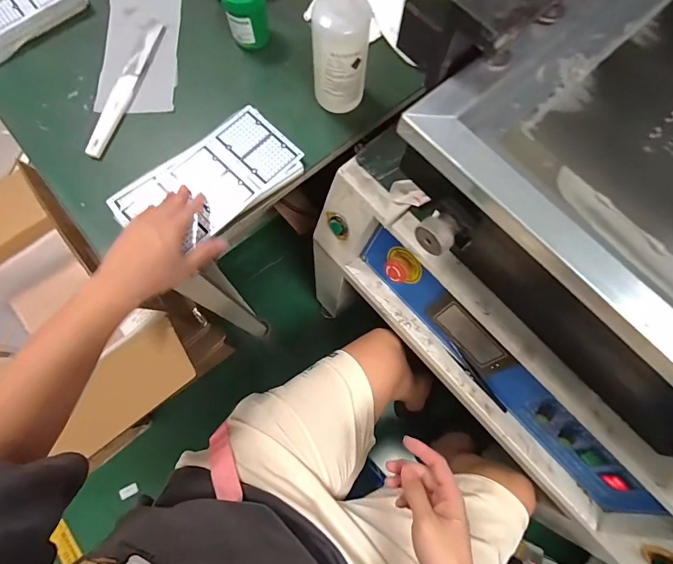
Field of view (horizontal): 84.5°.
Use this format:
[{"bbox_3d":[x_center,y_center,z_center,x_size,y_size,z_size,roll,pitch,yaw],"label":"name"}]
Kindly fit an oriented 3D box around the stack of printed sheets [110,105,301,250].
[{"bbox_3d":[-0.174,-0.139,0.514,0.242,0.018,0.133,-40,78,-12],"label":"stack of printed sheets"}]

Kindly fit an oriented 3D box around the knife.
[{"bbox_3d":[-0.315,-0.291,0.555,0.033,0.007,0.243,14,73,3],"label":"knife"}]

